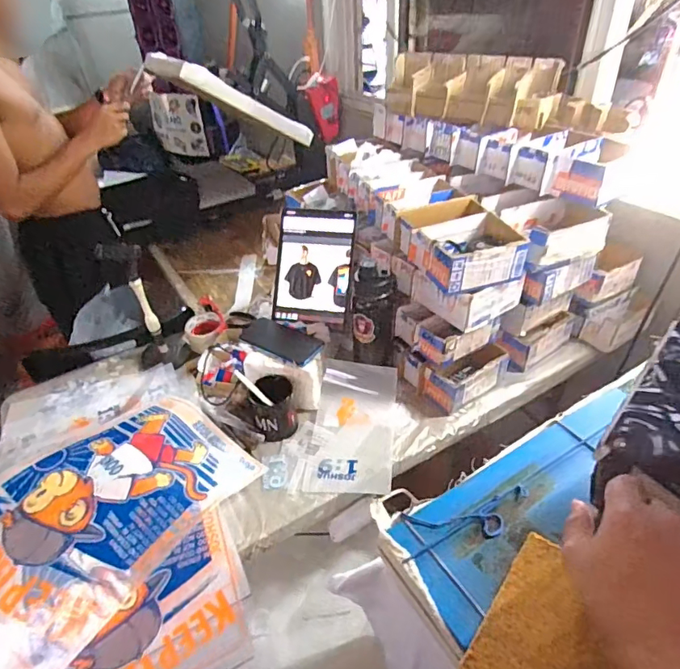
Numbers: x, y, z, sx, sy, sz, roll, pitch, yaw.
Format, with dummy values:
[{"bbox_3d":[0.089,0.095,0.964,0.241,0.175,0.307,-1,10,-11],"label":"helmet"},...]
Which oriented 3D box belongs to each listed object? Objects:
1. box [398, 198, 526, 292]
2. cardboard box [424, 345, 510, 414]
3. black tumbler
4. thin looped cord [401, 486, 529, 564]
[{"bbox_3d":[0.216,-0.162,0.869,0.169,0.073,0.189,-16,41,-15],"label":"box"},{"bbox_3d":[0.245,0.076,0.941,0.165,0.072,0.079,-26,44,-25],"label":"cardboard box"},{"bbox_3d":[0.063,-0.038,0.900,0.076,0.211,0.079,-2,39,2],"label":"black tumbler"},{"bbox_3d":[0.145,0.212,0.552,0.165,0.010,0.051,-11,39,-9],"label":"thin looped cord"}]

